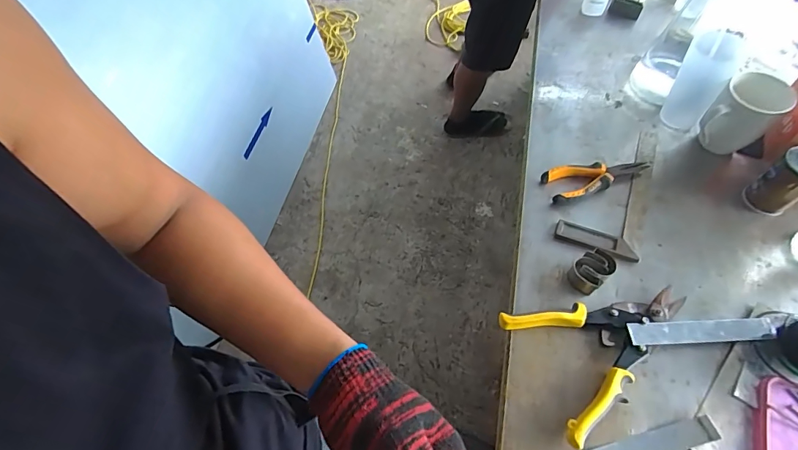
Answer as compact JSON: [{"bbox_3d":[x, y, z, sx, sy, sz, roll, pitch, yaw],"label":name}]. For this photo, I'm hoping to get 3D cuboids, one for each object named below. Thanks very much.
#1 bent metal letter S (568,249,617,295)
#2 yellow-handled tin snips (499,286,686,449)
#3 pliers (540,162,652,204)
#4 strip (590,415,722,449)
[{"bbox_3d":[0.250,0.058,0.546,0.057,0.026,0.042,-37,65,-18],"label":"bent metal letter S"},{"bbox_3d":[0.257,0.133,0.504,0.227,0.023,0.148,-23,62,-11],"label":"yellow-handled tin snips"},{"bbox_3d":[0.298,-0.075,0.633,0.156,0.022,0.055,-17,61,-7],"label":"pliers"},{"bbox_3d":[0.272,0.238,0.452,0.142,0.008,0.025,-14,60,-6],"label":"strip"}]

